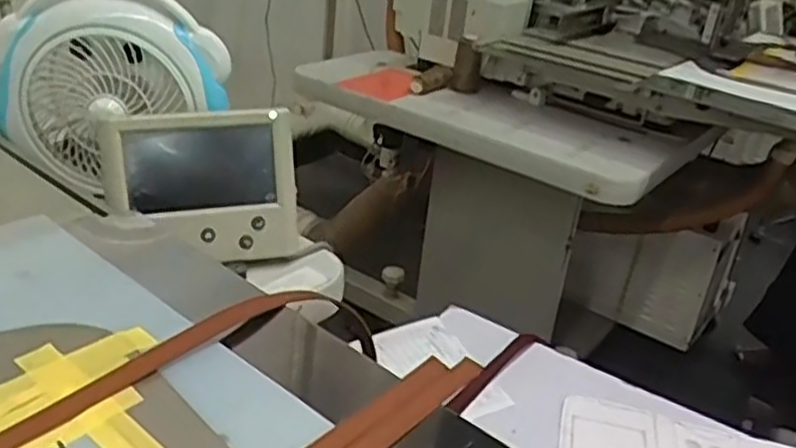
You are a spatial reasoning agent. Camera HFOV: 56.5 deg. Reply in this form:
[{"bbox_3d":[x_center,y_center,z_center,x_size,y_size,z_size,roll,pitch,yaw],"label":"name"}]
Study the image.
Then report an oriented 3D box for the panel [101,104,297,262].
[{"bbox_3d":[-0.206,-0.037,0.795,0.187,0.162,0.028,-6,12,-17],"label":"panel"}]

